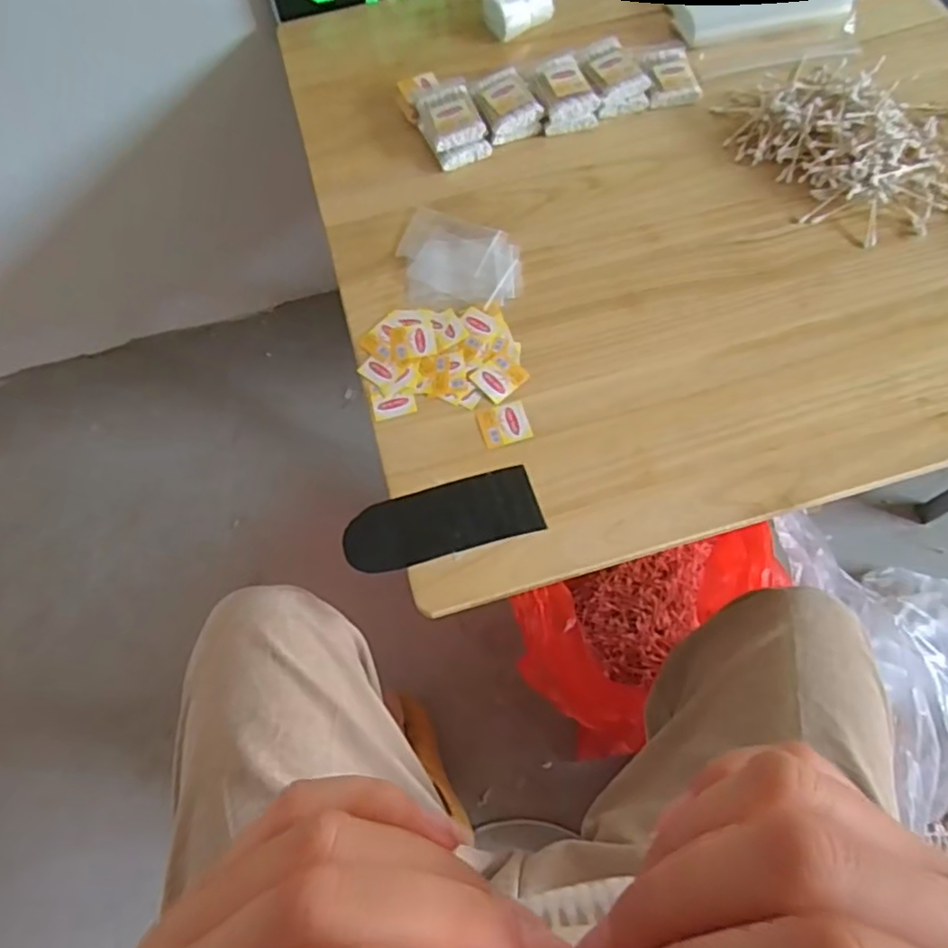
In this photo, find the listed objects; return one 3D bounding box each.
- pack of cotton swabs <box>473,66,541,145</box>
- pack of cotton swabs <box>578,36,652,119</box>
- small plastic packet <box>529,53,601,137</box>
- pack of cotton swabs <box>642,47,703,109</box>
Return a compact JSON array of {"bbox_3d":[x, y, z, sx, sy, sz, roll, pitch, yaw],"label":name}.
[{"bbox_3d":[0.035,-0.405,0.724,0.056,0.030,0.077,-22,69,-5],"label":"pack of cotton swabs"},{"bbox_3d":[0.155,-0.448,0.735,0.071,0.031,0.095,-12,68,-2],"label":"pack of cotton swabs"},{"bbox_3d":[0.096,-0.419,0.724,0.060,0.036,0.085,-19,69,-5],"label":"small plastic packet"},{"bbox_3d":[0.221,-0.451,0.740,0.061,0.016,0.079,-9,68,0],"label":"pack of cotton swabs"}]

